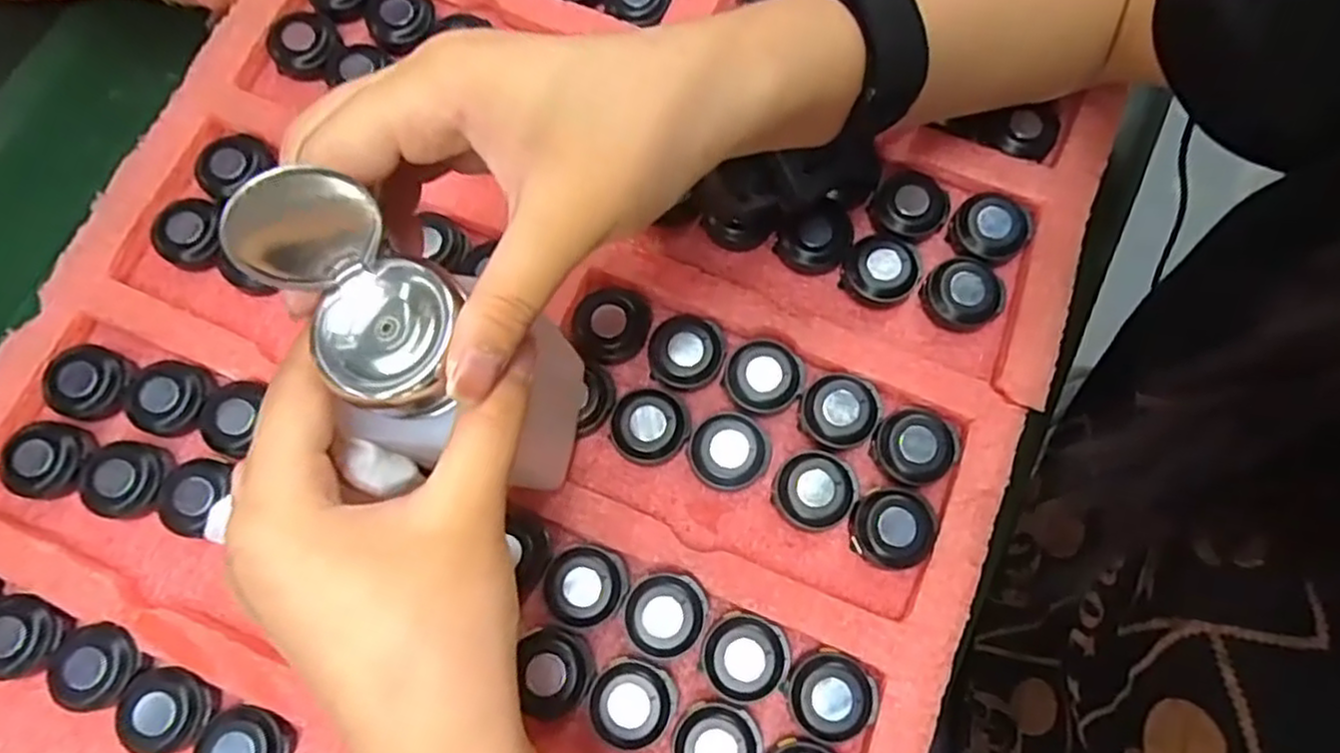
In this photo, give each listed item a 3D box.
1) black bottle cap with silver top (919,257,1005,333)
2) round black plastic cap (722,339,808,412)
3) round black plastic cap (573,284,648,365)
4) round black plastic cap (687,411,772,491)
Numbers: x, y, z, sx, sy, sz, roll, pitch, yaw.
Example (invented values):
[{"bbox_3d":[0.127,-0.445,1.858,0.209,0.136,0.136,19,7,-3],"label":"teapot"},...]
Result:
[{"bbox_3d":[0.118,-0.033,0.296,0.029,0.011,0.029,0,75,-1],"label":"black bottle cap with silver top"},{"bbox_3d":[0.037,0.000,0.289,0.029,0.012,0.029,0,75,-1],"label":"round black plastic cap"},{"bbox_3d":[-0.023,-0.021,0.288,0.026,0.008,0.030,34,77,8],"label":"round black plastic cap"},{"bbox_3d":[0.023,0.028,0.280,0.030,0.012,0.028,0,75,-1],"label":"round black plastic cap"}]

